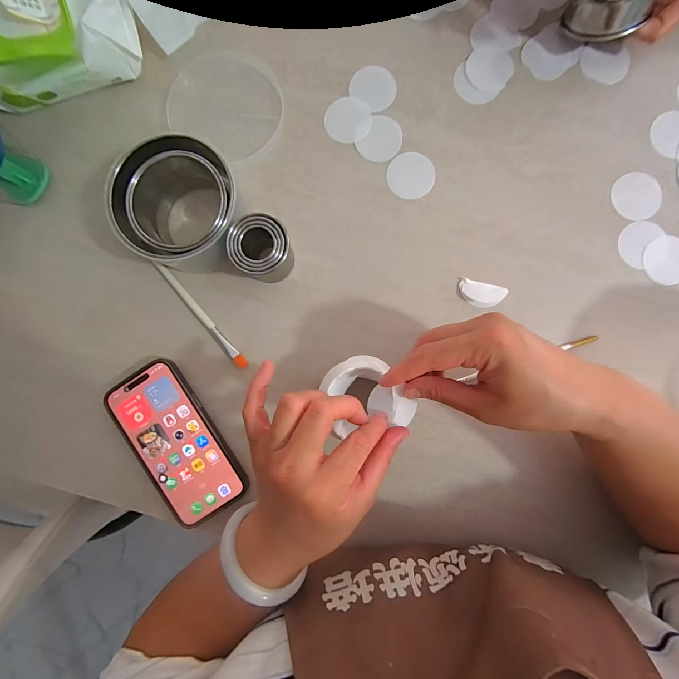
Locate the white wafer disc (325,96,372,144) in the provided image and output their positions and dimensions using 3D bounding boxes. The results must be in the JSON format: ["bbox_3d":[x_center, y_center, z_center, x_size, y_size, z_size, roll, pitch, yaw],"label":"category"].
[{"bbox_3d":[0.009,-0.232,0.329,0.047,0.004,0.048,-2,88,1],"label":"white wafer disc"}]

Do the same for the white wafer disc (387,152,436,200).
[{"bbox_3d":[0.075,-0.171,0.325,0.047,0.004,0.047,0,88,2],"label":"white wafer disc"}]

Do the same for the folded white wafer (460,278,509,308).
[{"bbox_3d":[0.145,-0.046,0.319,0.046,0.004,0.024,15,88,2],"label":"folded white wafer"}]

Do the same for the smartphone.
[{"bbox_3d":[-0.162,0.103,0.316,0.075,0.015,0.161,-34,87,0],"label":"smartphone"}]

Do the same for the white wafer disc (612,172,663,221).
[{"bbox_3d":[0.304,-0.147,0.319,0.048,0.004,0.048,0,88,2],"label":"white wafer disc"}]

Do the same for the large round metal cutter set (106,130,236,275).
[{"bbox_3d":[-0.149,-0.124,0.300,0.109,0.062,0.103,0,88,2],"label":"large round metal cutter set"}]

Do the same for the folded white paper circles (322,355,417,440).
[{"bbox_3d":[0.023,0.049,0.272,0.070,0.023,0.068,0,88,2],"label":"folded white paper circles"}]

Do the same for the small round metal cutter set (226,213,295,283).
[{"bbox_3d":[-0.072,-0.085,0.301,0.054,0.057,0.049,-30,87,0],"label":"small round metal cutter set"}]

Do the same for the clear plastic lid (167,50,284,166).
[{"bbox_3d":[-0.118,-0.251,0.331,0.120,0.010,0.107,27,89,2],"label":"clear plastic lid"}]

